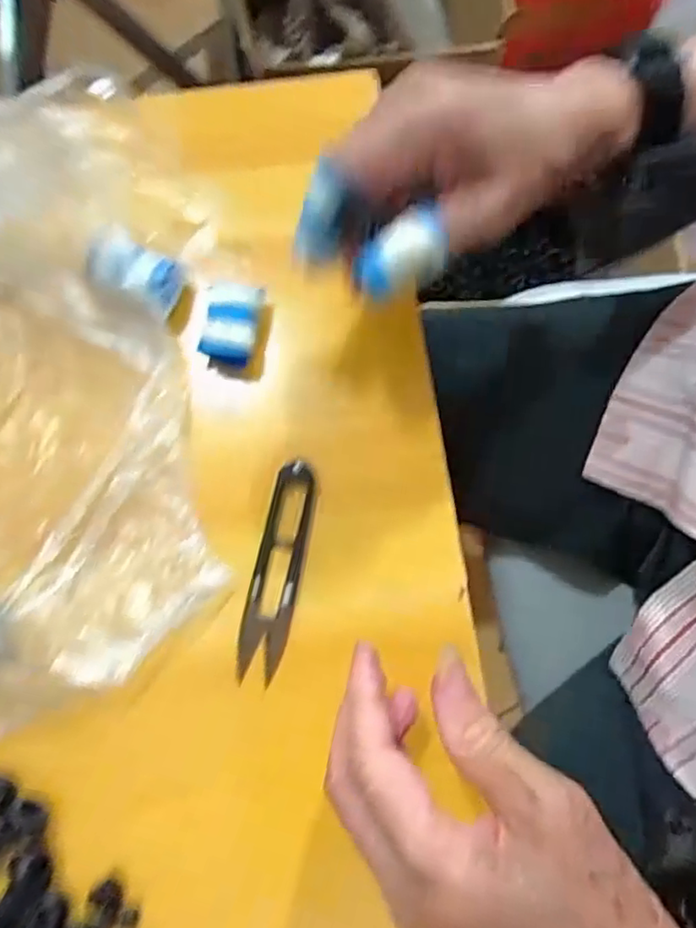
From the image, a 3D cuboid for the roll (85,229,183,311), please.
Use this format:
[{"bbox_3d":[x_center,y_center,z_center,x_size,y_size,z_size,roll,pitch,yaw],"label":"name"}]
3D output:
[{"bbox_3d":[-0.103,-0.094,0.302,0.044,0.023,0.026,23,77,5],"label":"roll"}]

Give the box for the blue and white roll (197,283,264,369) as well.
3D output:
[{"bbox_3d":[-0.058,-0.068,0.310,0.026,0.024,0.037,9,76,2],"label":"blue and white roll"}]

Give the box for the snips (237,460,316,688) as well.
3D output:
[{"bbox_3d":[-0.033,0.049,0.291,0.022,0.008,0.100,11,76,2],"label":"snips"}]

